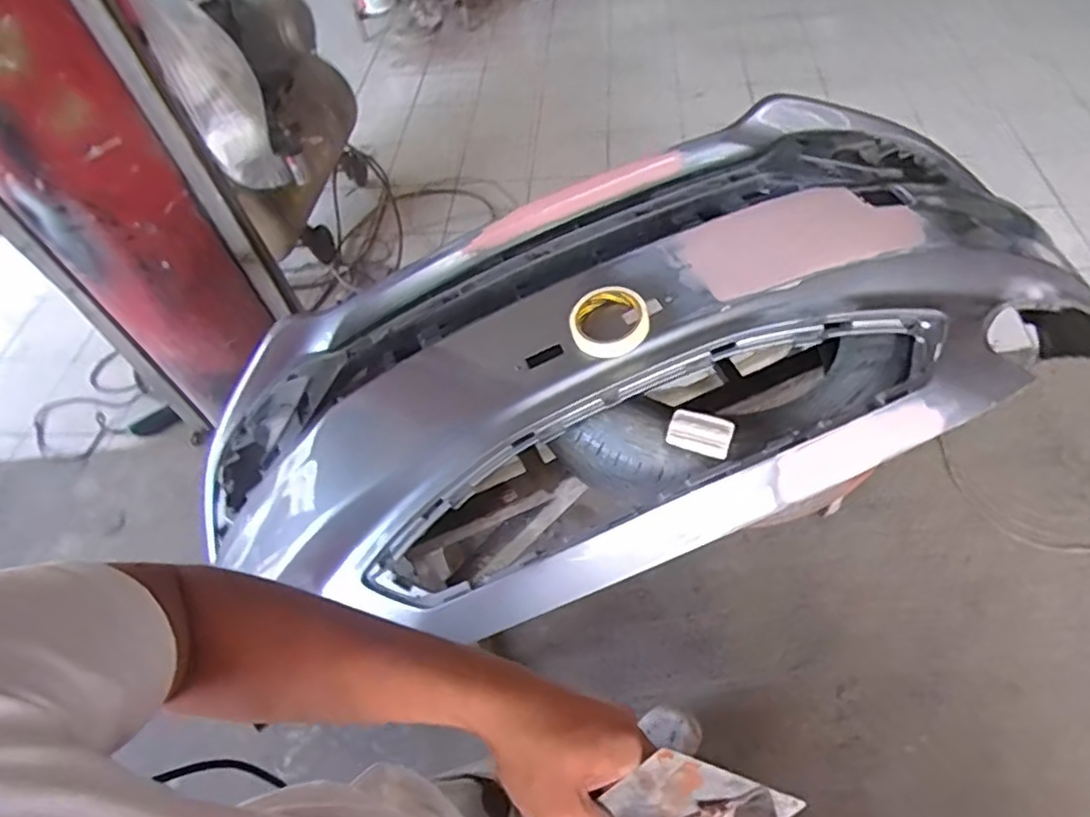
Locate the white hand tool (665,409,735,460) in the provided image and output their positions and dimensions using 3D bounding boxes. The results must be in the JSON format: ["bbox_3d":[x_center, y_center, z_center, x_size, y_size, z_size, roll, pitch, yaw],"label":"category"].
[{"bbox_3d":[0.185,0.027,0.741,0.071,0.017,0.052,20,60,20],"label":"white hand tool"}]

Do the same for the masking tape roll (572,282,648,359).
[{"bbox_3d":[0.081,-0.110,0.787,0.096,0.034,0.097,-4,54,5],"label":"masking tape roll"}]

